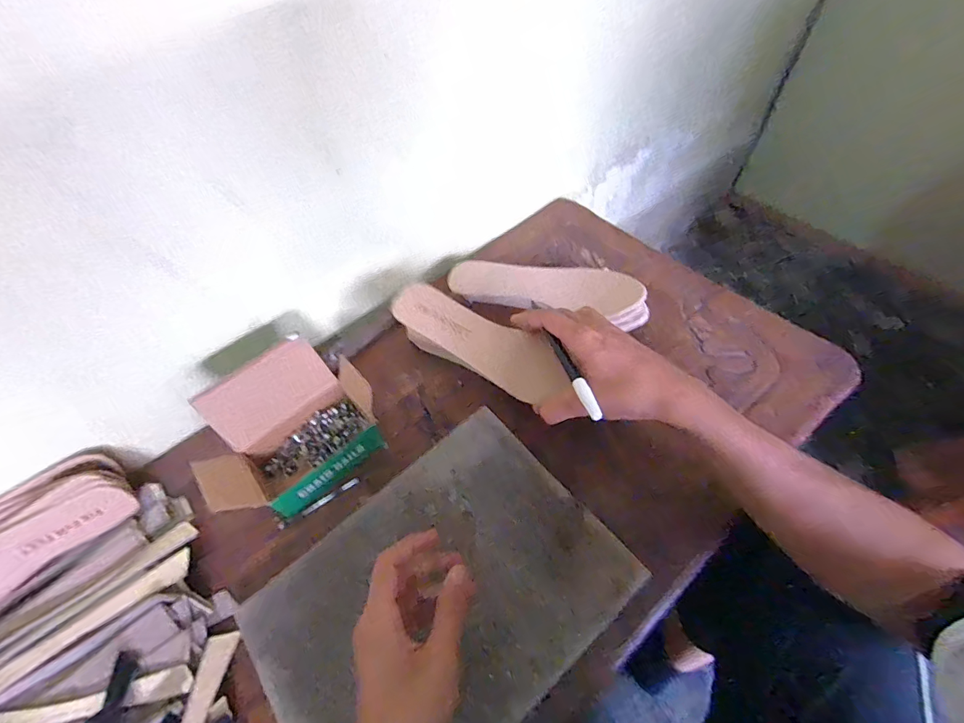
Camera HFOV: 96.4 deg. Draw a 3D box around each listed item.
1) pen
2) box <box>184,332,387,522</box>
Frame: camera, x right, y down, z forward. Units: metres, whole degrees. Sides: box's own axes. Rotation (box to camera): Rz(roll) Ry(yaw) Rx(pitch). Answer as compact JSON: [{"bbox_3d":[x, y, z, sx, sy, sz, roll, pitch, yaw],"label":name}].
[{"bbox_3d":[0.069,-0.004,0.368,0.010,0.015,0.135,-16,48,-7],"label":"pen"},{"bbox_3d":[-0.194,0.065,0.430,0.167,0.078,0.128,-40,63,-19],"label":"box"}]

